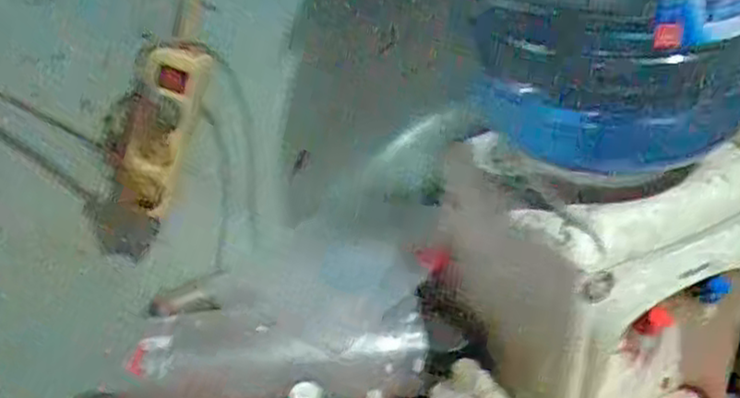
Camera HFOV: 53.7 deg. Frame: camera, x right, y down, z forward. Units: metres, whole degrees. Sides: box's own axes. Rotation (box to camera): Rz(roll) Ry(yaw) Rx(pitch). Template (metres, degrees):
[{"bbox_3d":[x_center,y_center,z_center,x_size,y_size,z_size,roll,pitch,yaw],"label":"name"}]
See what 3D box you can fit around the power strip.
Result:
[{"bbox_3d":[-0.211,-0.071,0.735,0.063,0.185,0.051,18,28,-12],"label":"power strip"}]

